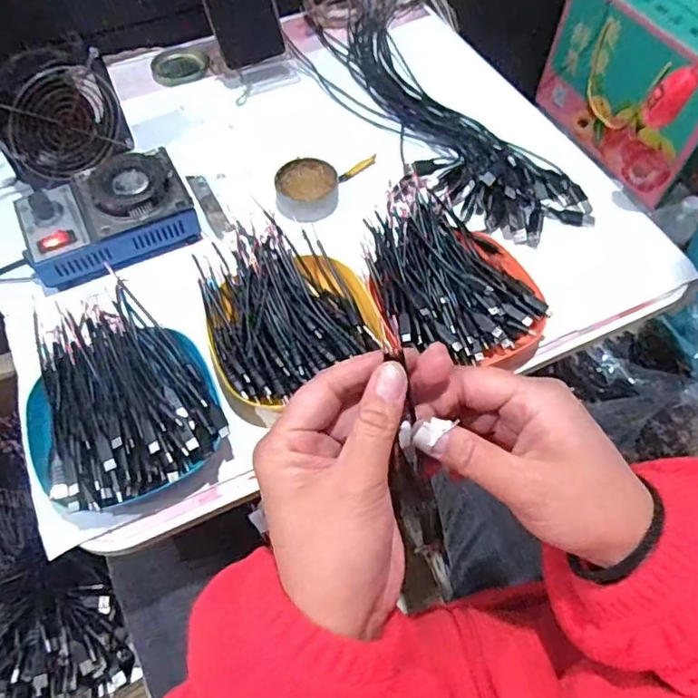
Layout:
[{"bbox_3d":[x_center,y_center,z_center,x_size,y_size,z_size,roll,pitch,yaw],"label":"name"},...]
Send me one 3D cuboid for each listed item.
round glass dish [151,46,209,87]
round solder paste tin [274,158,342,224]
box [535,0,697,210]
[{"bbox_3d":[-0.210,-0.354,0.725,0.068,0.006,0.069,-14,61,-8],"label":"round glass dish"},{"bbox_3d":[-0.043,-0.163,0.591,0.062,0.023,0.067,0,60,0],"label":"round solder paste tin"},{"bbox_3d":[0.498,-0.444,0.961,0.157,0.236,0.324,-22,62,-12],"label":"box"}]

